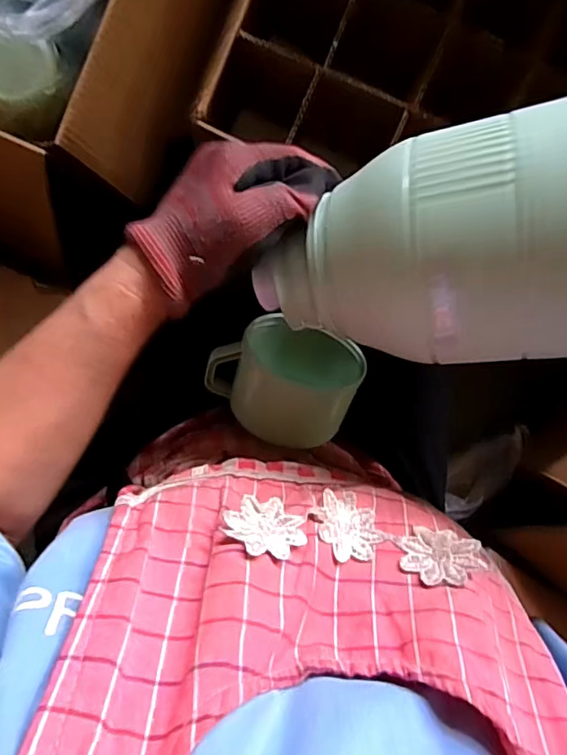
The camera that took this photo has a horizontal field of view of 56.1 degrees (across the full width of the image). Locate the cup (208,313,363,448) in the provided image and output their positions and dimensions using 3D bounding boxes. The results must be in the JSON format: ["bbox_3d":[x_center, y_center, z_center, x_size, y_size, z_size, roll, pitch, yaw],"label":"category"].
[{"bbox_3d":[-0.008,-0.003,0.407,0.122,0.099,0.090,22,92,-6],"label":"cup"}]

